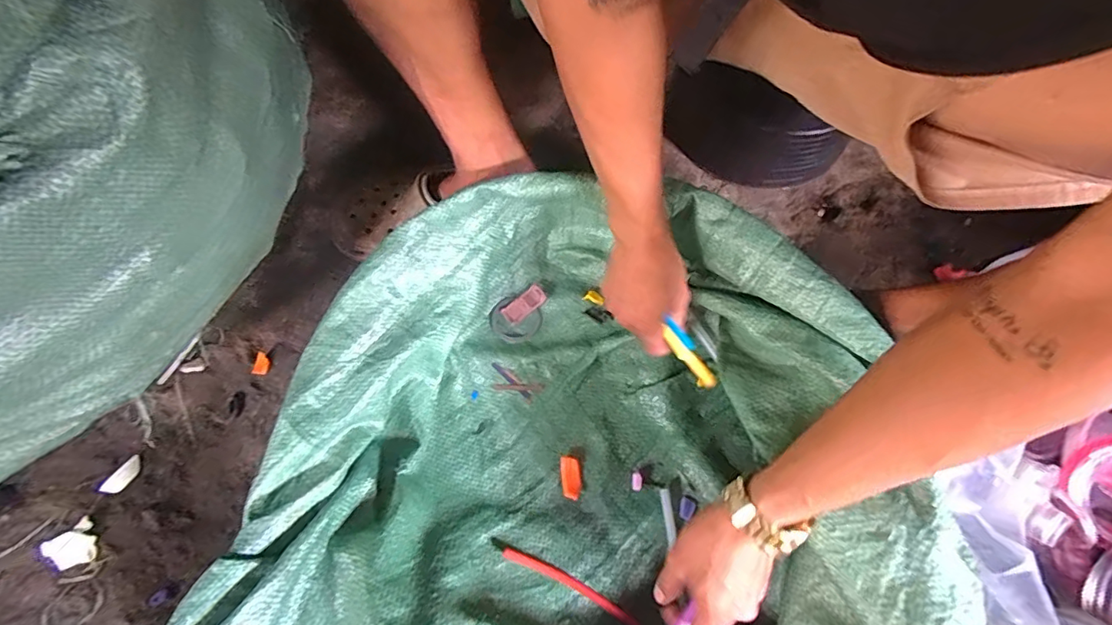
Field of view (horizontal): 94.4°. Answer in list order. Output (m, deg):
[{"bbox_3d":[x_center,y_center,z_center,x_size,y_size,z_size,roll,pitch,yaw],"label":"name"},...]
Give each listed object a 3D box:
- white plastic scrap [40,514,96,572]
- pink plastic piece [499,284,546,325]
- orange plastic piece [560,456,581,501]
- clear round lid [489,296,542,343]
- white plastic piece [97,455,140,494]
[{"bbox_3d":[-0.512,0.247,0.542,0.048,0.011,0.042,-30,73,-11],"label":"white plastic scrap"},{"bbox_3d":[-0.039,-0.010,0.617,0.053,0.006,0.024,-39,75,-14],"label":"pink plastic piece"},{"bbox_3d":[0.016,0.177,0.553,0.022,0.009,0.044,-2,70,-1],"label":"orange plastic piece"},{"bbox_3d":[-0.049,0.010,0.614,0.058,0.007,0.050,27,72,9],"label":"clear round lid"},{"bbox_3d":[-0.475,0.179,0.565,0.020,0.006,0.046,44,71,-19],"label":"white plastic piece"}]

